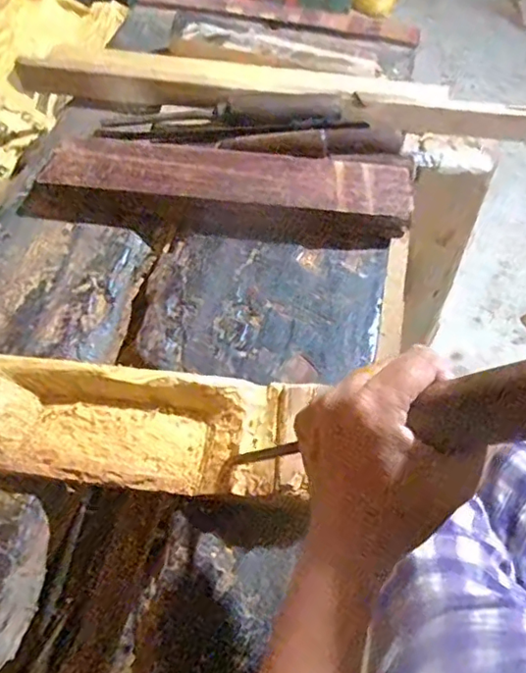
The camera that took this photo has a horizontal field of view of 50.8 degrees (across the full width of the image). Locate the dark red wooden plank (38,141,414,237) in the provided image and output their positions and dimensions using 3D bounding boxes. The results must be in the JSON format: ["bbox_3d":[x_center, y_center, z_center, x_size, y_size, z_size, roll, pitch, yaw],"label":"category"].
[{"bbox_3d":[-0.032,-0.158,0.552,0.352,0.030,0.078,5,57,1],"label":"dark red wooden plank"}]

